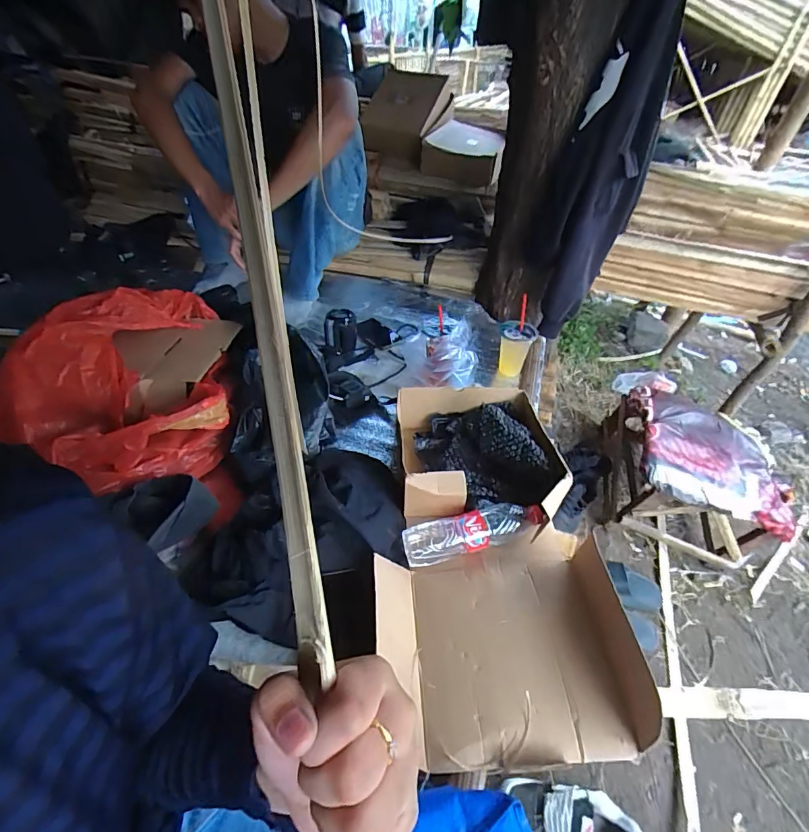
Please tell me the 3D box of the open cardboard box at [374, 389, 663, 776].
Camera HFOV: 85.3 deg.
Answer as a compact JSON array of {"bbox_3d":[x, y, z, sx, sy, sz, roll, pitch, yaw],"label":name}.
[{"bbox_3d":[0.119,0.172,0.708,0.320,0.099,0.620,2,43,-5],"label":"open cardboard box"}]

